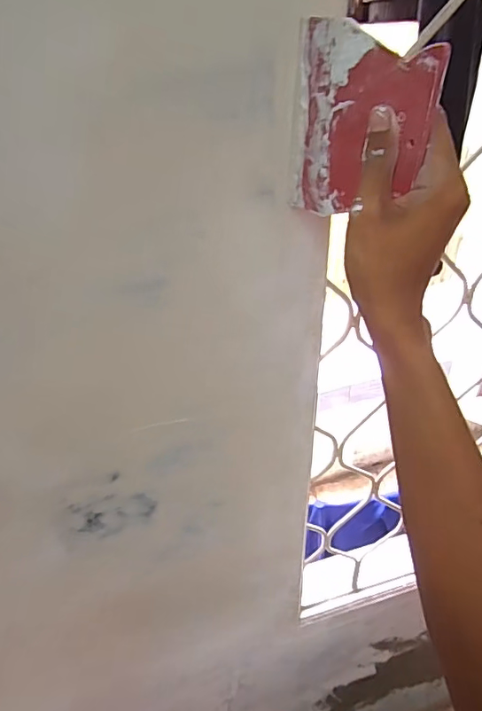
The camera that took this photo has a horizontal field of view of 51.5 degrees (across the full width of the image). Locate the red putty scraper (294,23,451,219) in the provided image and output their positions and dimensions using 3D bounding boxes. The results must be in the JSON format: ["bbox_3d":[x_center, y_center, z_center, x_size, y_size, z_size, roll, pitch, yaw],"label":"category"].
[{"bbox_3d":[0.077,-0.151,0.336,0.010,0.117,0.103,-31,46,-32],"label":"red putty scraper"}]

